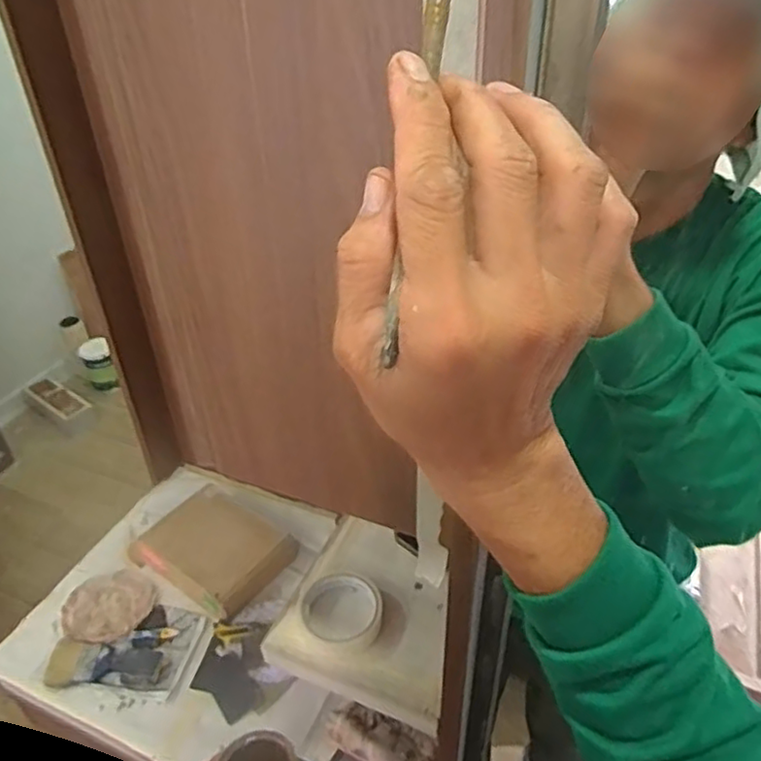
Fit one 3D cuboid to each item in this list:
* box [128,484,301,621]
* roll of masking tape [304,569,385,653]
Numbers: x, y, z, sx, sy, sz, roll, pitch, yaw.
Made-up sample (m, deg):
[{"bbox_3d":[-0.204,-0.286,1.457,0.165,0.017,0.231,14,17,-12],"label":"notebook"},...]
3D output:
[{"bbox_3d":[-0.364,0.355,1.395,0.325,0.069,0.219,24,43,30],"label":"box"},{"bbox_3d":[-0.039,0.246,0.701,0.081,0.021,0.096,-25,42,-29],"label":"roll of masking tape"}]

